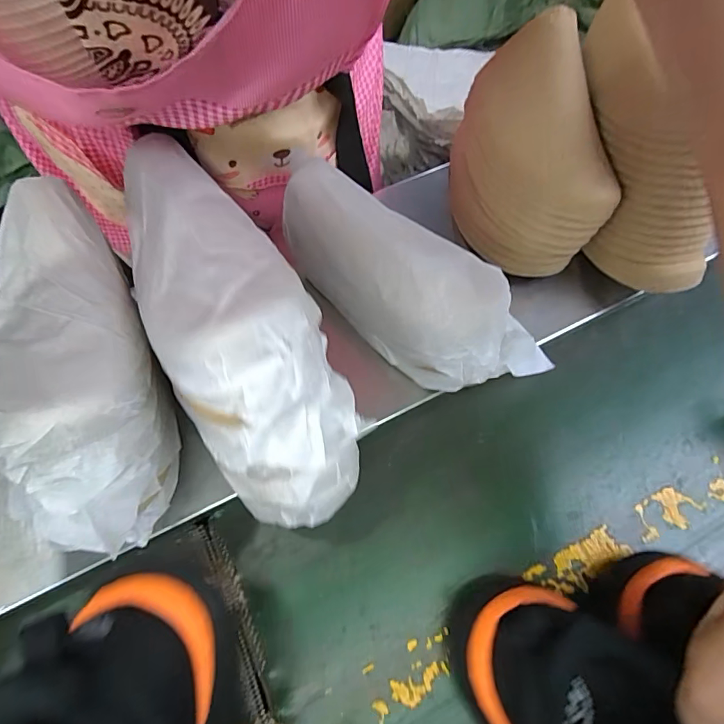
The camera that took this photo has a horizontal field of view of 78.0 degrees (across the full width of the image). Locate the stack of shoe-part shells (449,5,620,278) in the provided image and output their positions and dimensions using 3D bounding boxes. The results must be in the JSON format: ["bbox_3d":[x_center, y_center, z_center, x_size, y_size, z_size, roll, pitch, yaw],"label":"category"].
[{"bbox_3d":[0.148,-0.188,0.400,0.114,0.119,0.196,-12,65,-5],"label":"stack of shoe-part shells"}]

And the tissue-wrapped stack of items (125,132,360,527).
[{"bbox_3d":[-0.084,-0.025,0.283,0.096,0.096,0.275,-26,87,-8],"label":"tissue-wrapped stack of items"}]

